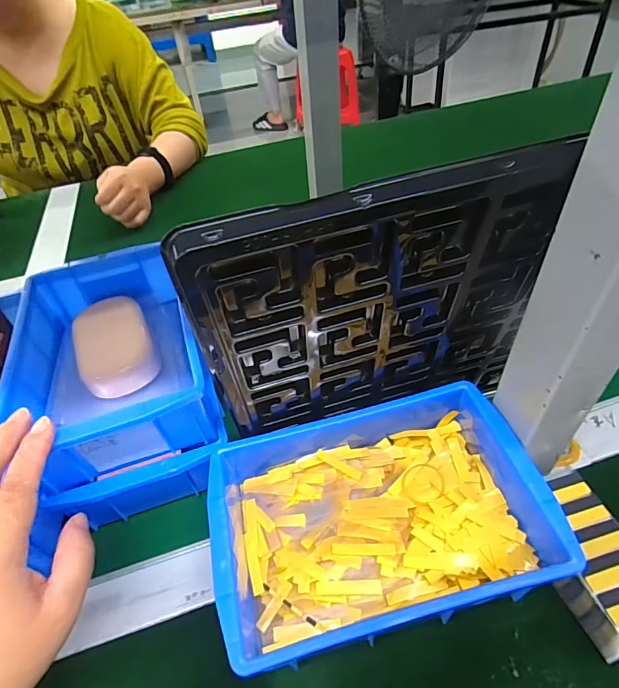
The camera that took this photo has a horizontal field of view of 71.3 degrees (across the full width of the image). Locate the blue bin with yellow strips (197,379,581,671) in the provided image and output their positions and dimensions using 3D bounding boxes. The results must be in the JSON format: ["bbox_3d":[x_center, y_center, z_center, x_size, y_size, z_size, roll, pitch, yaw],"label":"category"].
[{"bbox_3d":[0.041,0.112,0.293,0.197,0.070,0.142,-13,45,-6],"label":"blue bin with yellow strips"}]

